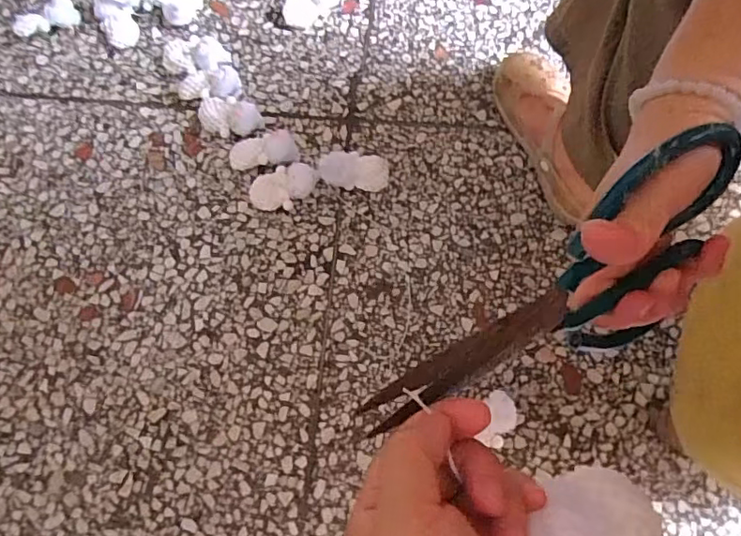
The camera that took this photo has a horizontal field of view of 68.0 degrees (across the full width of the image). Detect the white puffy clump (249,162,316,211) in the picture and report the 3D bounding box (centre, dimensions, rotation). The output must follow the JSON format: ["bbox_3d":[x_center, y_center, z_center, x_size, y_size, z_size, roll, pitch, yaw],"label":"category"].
[{"bbox_3d":[-0.110,-0.102,0.683,0.080,0.032,0.051,-32,75,-8],"label":"white puffy clump"}]

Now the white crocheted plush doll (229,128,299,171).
[{"bbox_3d":[-0.137,-0.150,0.704,0.086,0.027,0.043,-10,73,-2],"label":"white crocheted plush doll"}]

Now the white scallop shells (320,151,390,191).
[{"bbox_3d":[-0.020,-0.124,0.685,0.086,0.033,0.049,1,73,1],"label":"white scallop shells"}]

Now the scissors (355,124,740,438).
[{"bbox_3d":[0.089,0.018,0.252,0.198,0.090,0.012,-37,37,-3],"label":"scissors"}]

